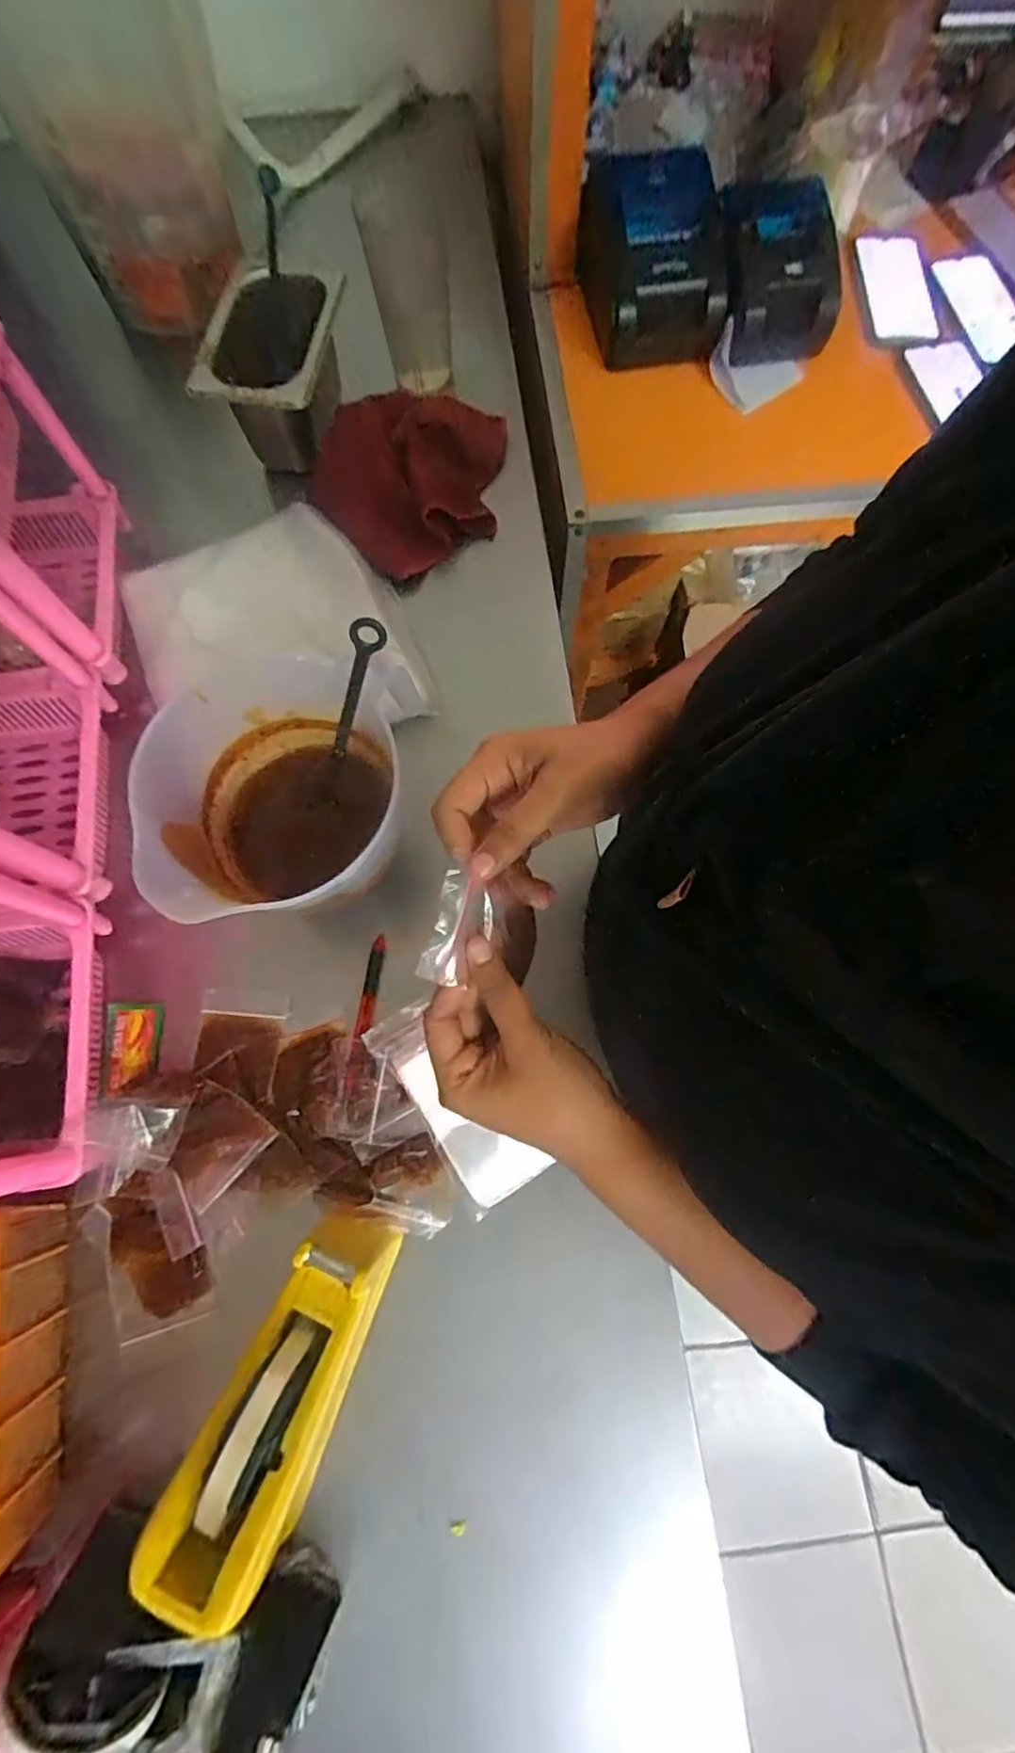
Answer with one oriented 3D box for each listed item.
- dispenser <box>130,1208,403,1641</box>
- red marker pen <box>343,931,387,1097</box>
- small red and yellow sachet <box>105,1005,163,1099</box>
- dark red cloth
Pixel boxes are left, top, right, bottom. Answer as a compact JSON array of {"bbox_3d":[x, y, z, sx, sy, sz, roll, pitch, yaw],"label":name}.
[{"bbox_3d":[-0.130,0.313,0.382,0.072,0.081,0.195,27,75,8],"label":"dispenser"},{"bbox_3d":[-0.110,0.105,0.491,0.012,0.015,0.119,6,73,2],"label":"red marker pen"},{"bbox_3d":[-0.292,0.132,0.491,0.037,0.013,0.065,-6,73,-2],"label":"small red and yellow sachet"},{"bbox_3d":[-0.096,-0.408,0.653,0.204,0.134,0.079,-24,75,-7],"label":"dark red cloth"}]

